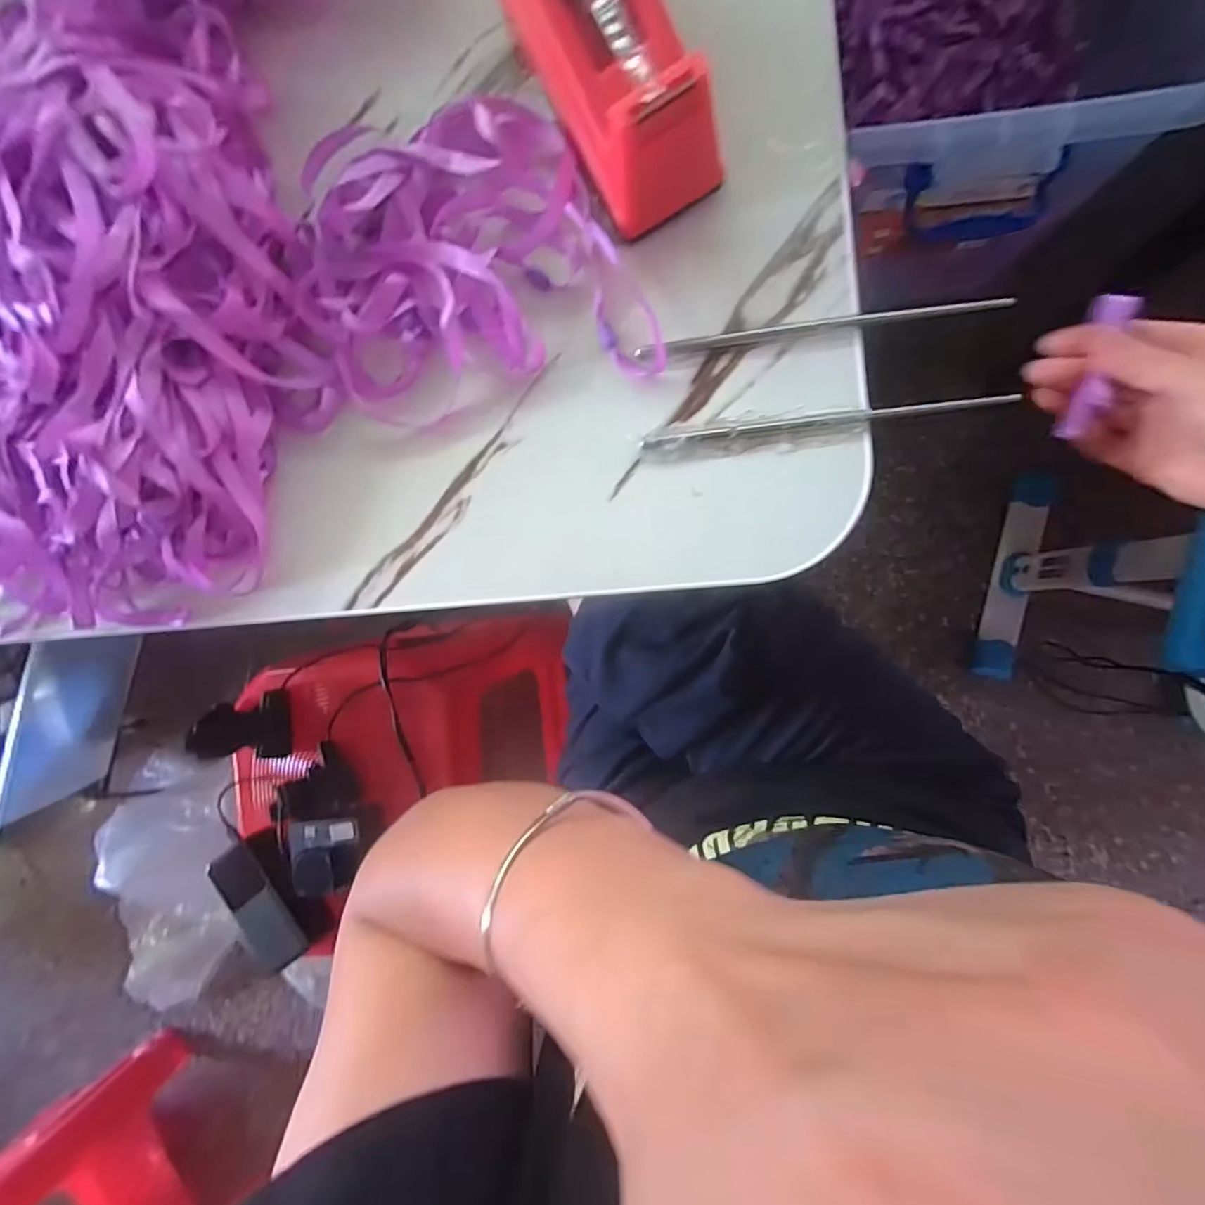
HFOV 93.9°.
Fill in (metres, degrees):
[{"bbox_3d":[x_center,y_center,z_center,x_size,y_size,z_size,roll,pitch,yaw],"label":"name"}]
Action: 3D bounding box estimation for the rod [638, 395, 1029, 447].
[{"bbox_3d":[0.111,-0.092,0.288,0.180,0.008,0.006,-4,89,8],"label":"rod"}]

